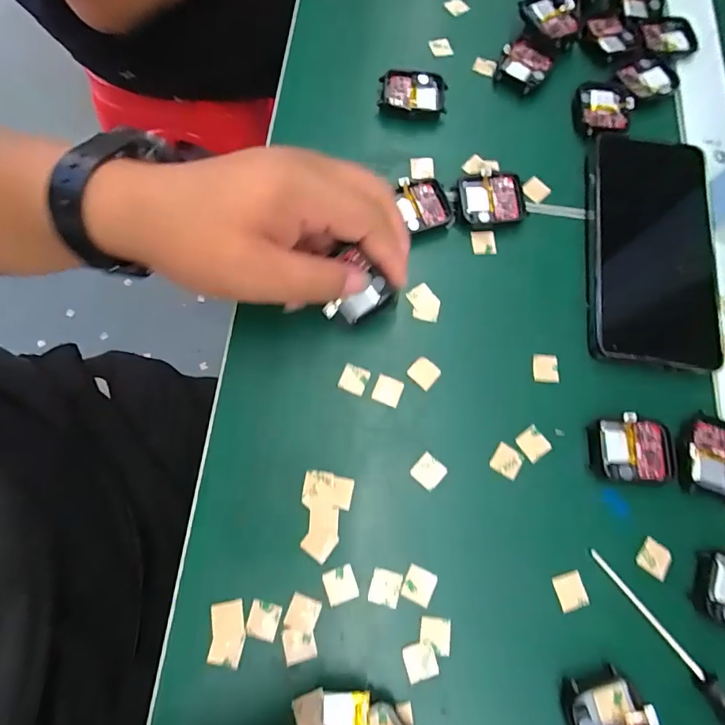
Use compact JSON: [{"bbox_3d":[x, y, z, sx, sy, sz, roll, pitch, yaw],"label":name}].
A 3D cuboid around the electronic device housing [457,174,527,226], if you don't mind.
[{"bbox_3d":[0.086,-0.107,0.297,0.042,0.012,0.034,0,74,-2],"label":"electronic device housing"}]

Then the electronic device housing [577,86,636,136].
[{"bbox_3d":[0.174,-0.182,0.321,0.038,0.007,0.045,6,73,0],"label":"electronic device housing"}]

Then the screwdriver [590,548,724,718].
[{"bbox_3d":[0.163,0.152,0.221,0.013,0.011,0.131,-38,78,-12],"label":"screwdriver"}]

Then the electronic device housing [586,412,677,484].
[{"bbox_3d":[0.153,0.049,0.252,0.047,0.008,0.036,4,73,-1],"label":"electronic device housing"}]

